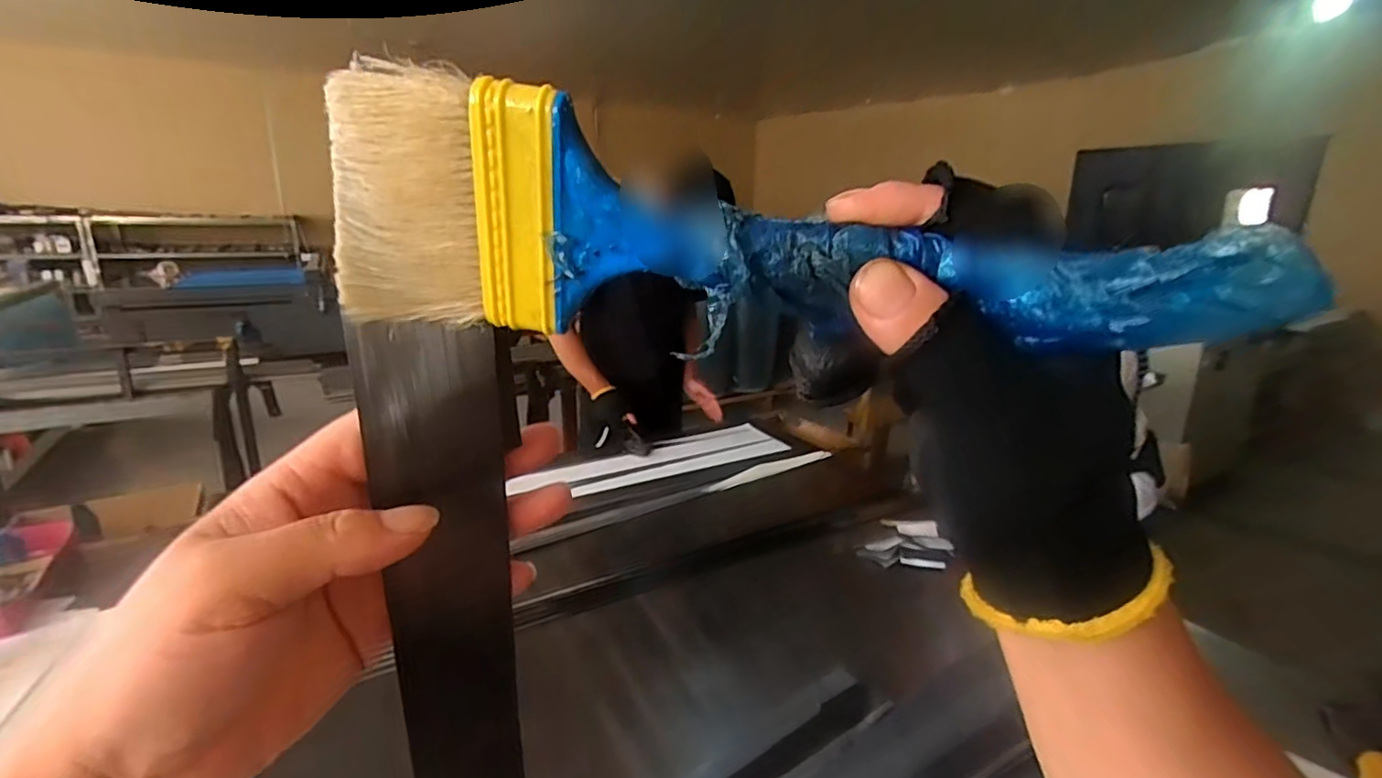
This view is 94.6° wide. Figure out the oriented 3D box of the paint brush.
[{"bbox_3d":[0.013,-0.040,0.180,0.251,0.072,0.025,10,21,12],"label":"paint brush"}]

